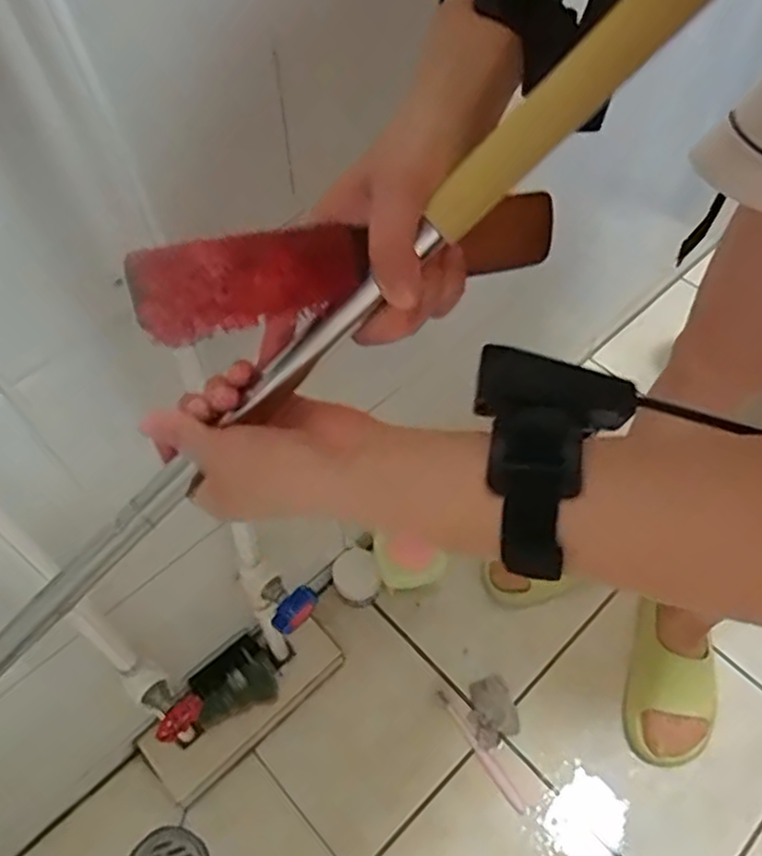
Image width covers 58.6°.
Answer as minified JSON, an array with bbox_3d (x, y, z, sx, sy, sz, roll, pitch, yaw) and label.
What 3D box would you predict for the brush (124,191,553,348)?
[{"bbox_3d":[-0.008,-0.078,0.319,0.208,0.036,0.024,-15,58,-21],"label":"brush"}]

